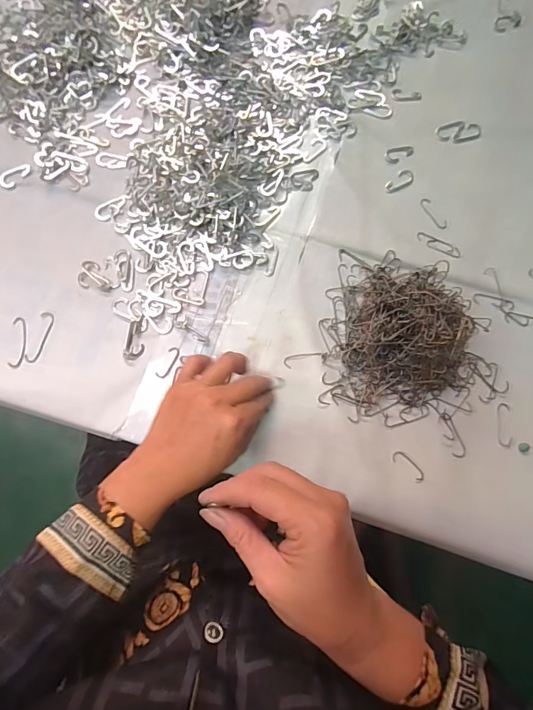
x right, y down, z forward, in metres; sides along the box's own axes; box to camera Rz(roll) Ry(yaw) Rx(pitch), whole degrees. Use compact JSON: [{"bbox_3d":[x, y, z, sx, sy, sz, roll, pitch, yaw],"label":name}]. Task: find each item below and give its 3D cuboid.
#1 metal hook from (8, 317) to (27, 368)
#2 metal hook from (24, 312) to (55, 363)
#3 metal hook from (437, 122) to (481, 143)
[{"bbox_3d":[-0.248,-0.013,0.404,0.015,0.004,0.052,-2,76,-1],"label":"metal hook"},{"bbox_3d":[-0.228,-0.018,0.406,0.015,0.004,0.054,12,76,2],"label":"metal hook"},{"bbox_3d":[0.225,-0.261,0.472,0.050,0.004,0.025,-13,76,-4],"label":"metal hook"}]

